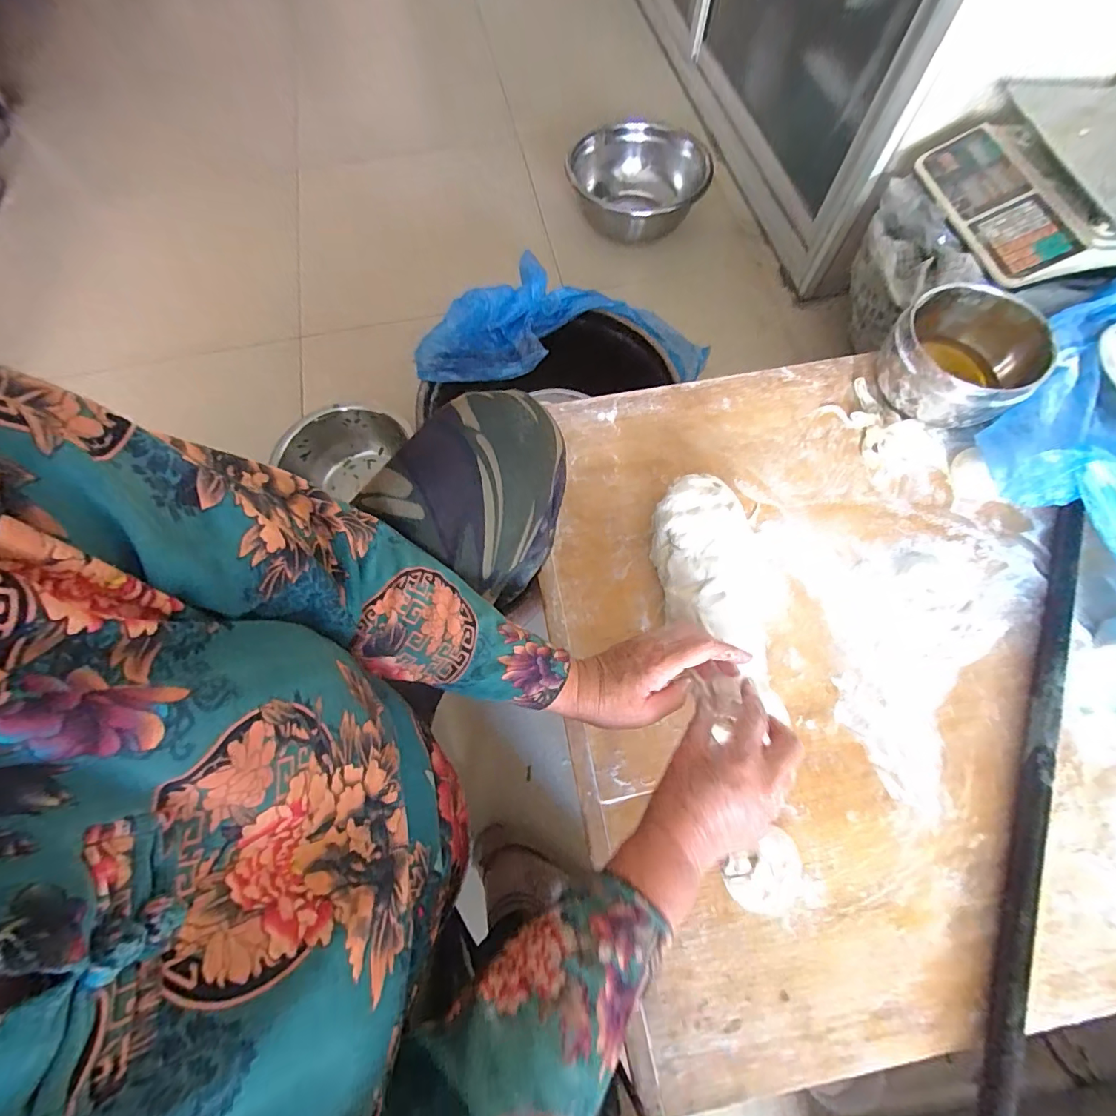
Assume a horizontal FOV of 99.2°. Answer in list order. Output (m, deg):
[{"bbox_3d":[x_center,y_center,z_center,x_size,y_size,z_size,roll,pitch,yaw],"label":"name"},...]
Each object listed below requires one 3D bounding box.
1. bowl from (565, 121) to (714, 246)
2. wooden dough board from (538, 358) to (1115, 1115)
[{"bbox_3d":[0.178,-0.862,1.111,0.288,0.138,0.267,0,69,1],"label":"bowl"},{"bbox_3d":[0.274,0.077,0.486,0.544,0.037,0.664,-10,69,-3],"label":"wooden dough board"}]

